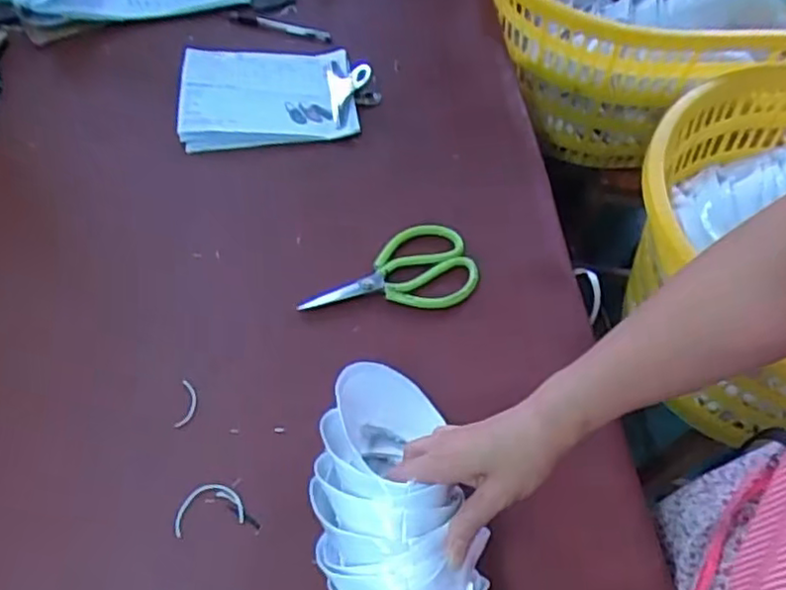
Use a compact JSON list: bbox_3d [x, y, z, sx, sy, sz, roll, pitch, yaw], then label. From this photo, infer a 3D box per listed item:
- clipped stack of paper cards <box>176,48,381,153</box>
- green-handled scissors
[{"bbox_3d":[-0.151,-0.268,0.893,0.248,0.024,0.178,-6,58,-9],"label":"clipped stack of paper cards"},{"bbox_3d":[-0.007,-0.023,0.734,0.185,0.020,0.095,-11,58,-11],"label":"green-handled scissors"}]

